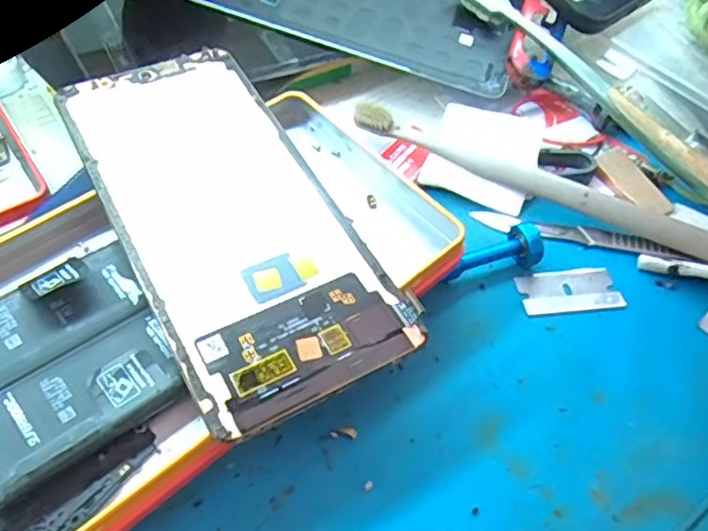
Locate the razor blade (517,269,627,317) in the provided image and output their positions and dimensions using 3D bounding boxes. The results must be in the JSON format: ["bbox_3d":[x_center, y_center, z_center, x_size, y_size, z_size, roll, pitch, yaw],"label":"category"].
[{"bbox_3d":[0.083,0.009,0.240,0.038,0.004,0.020,-2,51,-5],"label":"razor blade"}]

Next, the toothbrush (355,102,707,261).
[{"bbox_3d":[0.078,-0.037,0.258,0.166,0.008,0.014,24,54,16],"label":"toothbrush"}]

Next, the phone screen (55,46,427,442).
[{"bbox_3d":[-0.045,-0.020,0.212,0.071,0.004,0.153,-24,61,-22],"label":"phone screen"}]

